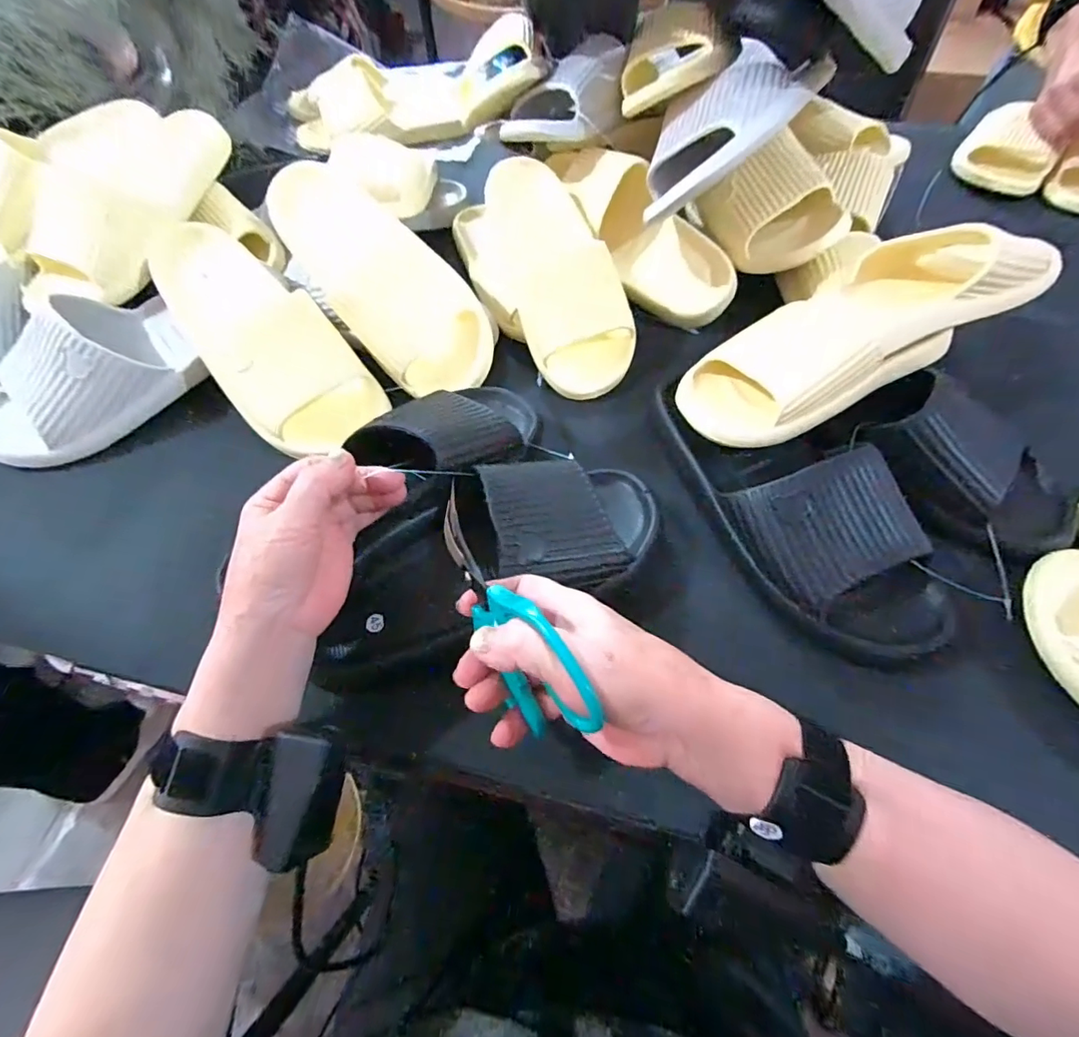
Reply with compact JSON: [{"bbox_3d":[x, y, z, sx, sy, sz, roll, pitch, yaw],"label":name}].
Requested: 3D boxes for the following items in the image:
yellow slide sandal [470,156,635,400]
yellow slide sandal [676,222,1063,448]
[{"bbox_3d":[0.012,-0.229,0.502,0.112,0.071,0.240,-22,77,-11],"label":"yellow slide sandal"},{"bbox_3d":[0.252,-0.162,0.406,0.296,0.084,0.102,-26,62,-13],"label":"yellow slide sandal"}]

